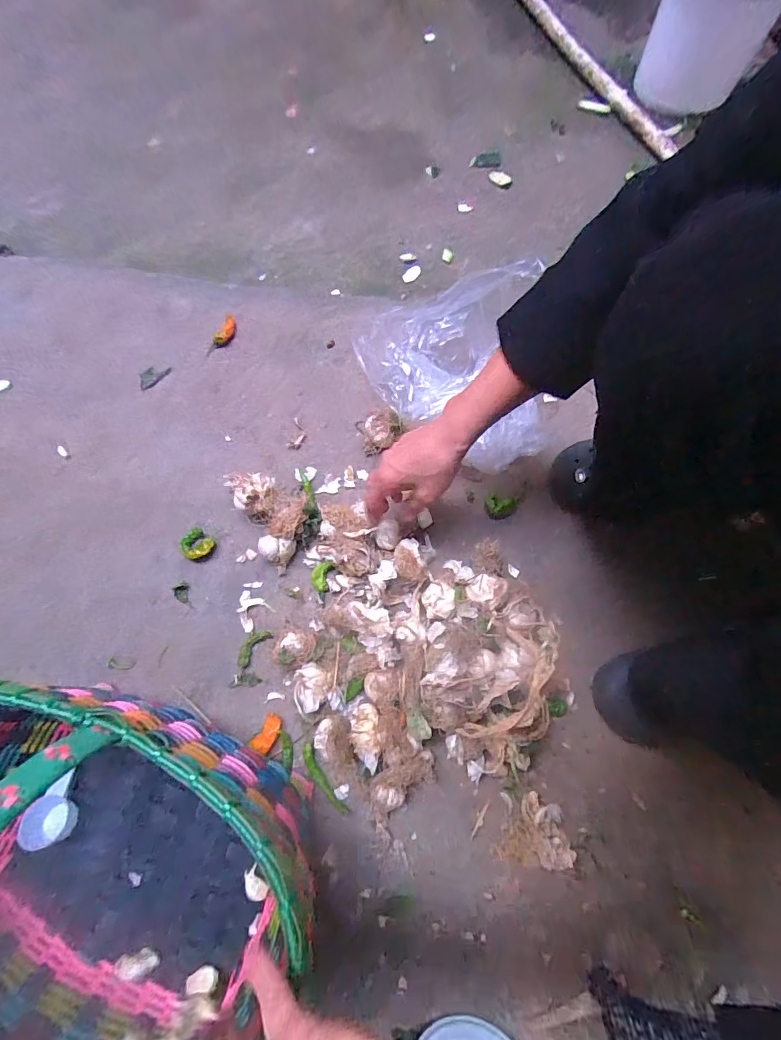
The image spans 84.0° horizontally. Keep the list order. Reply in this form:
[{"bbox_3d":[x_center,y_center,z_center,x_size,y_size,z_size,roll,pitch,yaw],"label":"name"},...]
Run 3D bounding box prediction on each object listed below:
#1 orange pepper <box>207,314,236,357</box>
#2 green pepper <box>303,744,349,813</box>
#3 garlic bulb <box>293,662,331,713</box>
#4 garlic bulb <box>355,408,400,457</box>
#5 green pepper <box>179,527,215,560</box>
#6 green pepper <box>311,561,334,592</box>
[{"bbox_3d":[-0.250,-0.279,0.652,0.027,0.015,0.073,22,75,7],"label":"orange pepper"},{"bbox_3d":[-0.076,0.292,0.487,0.015,0.014,0.081,-33,76,-9],"label":"green pepper"},{"bbox_3d":[-0.088,0.193,0.504,0.038,0.032,0.049,-11,74,-3],"label":"garlic bulb"},{"bbox_3d":[-0.012,-0.117,0.586,0.059,0.051,0.047,-27,75,-7],"label":"garlic bulb"},{"bbox_3d":[-0.251,0.033,0.562,0.041,0.018,0.037,34,77,10],"label":"green pepper"},{"bbox_3d":[-0.088,0.071,0.552,0.024,0.007,0.039,9,74,3],"label":"green pepper"}]

